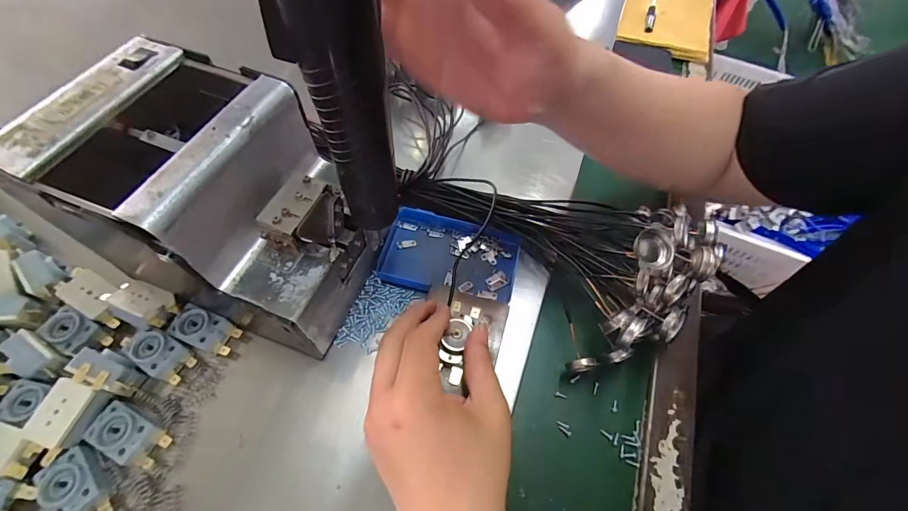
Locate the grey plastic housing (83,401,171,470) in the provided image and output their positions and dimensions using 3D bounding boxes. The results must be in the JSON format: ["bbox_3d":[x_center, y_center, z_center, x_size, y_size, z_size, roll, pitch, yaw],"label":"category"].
[{"bbox_3d":[-0.216,0.119,0.257,0.046,0.012,0.027,24,62,10],"label":"grey plastic housing"}]

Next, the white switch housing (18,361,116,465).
[{"bbox_3d":[-0.253,0.101,0.253,0.026,0.014,0.054,18,61,7],"label":"white switch housing"}]

